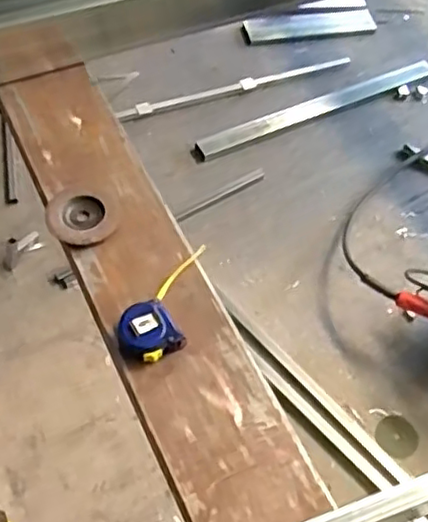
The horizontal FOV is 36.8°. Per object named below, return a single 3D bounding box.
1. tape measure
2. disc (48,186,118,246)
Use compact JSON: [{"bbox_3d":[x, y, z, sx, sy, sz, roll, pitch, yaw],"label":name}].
[{"bbox_3d":[-0.044,0.053,0.789,0.078,0.030,0.169,37,62,18],"label":"tape measure"},{"bbox_3d":[-0.174,-0.062,0.869,0.097,0.022,0.091,2,58,-3],"label":"disc"}]

